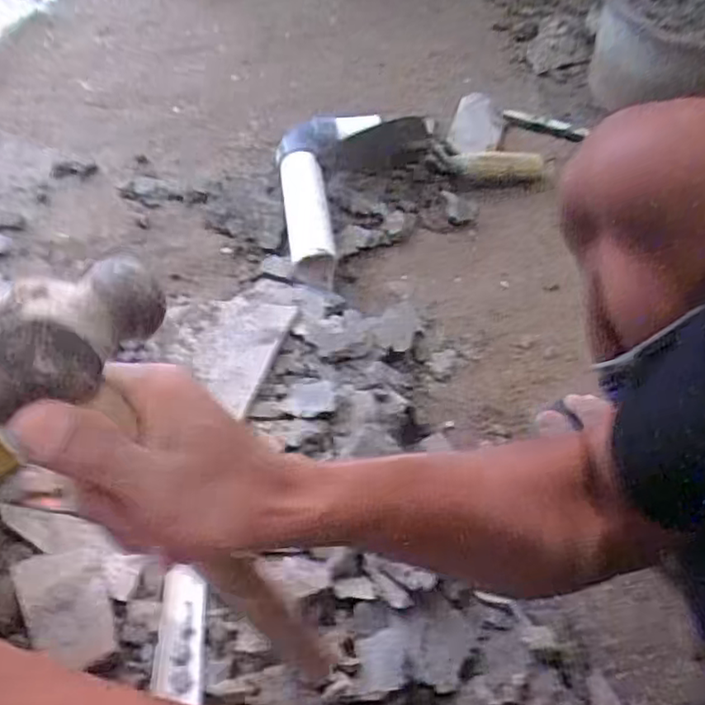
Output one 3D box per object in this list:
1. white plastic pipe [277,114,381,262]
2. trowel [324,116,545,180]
[{"bbox_3d":[-0.041,-0.203,0.770,0.106,0.056,0.199,11,89,4],"label":"white plastic pipe"},{"bbox_3d":[0.106,-0.248,0.800,0.288,0.071,0.063,-2,57,-24],"label":"trowel"}]

